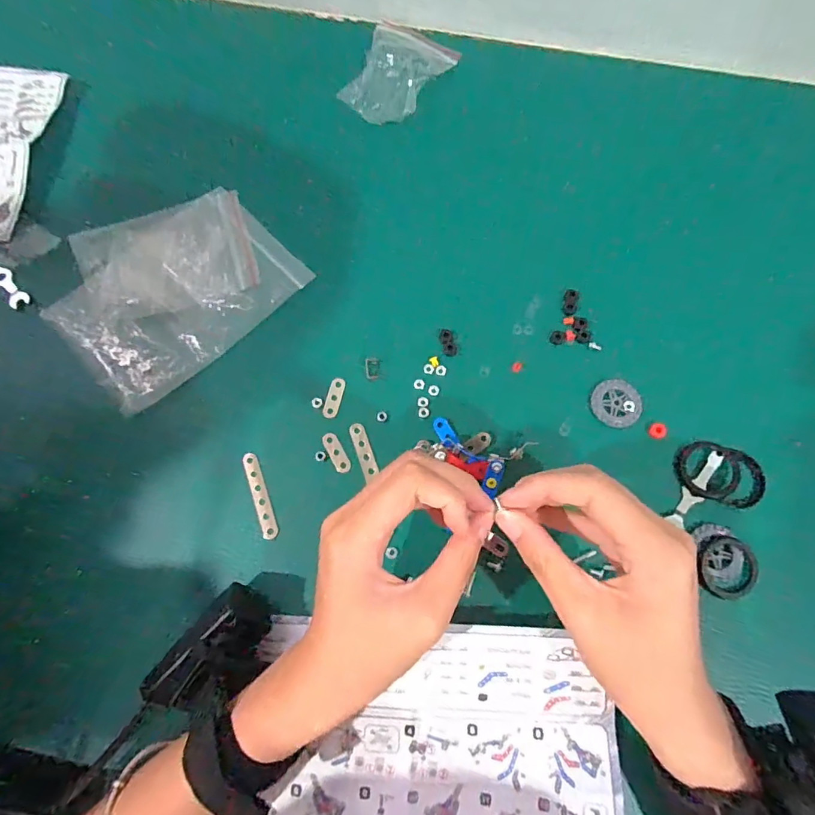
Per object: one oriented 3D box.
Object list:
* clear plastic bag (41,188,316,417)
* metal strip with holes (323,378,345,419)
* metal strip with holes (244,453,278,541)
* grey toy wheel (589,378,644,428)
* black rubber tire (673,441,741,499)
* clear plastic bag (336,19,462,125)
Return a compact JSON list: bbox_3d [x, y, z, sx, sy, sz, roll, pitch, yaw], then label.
[{"bbox_3d":[-0.175,-0.091,0.348,0.162,0.008,0.132,-41,78,-10],"label":"clear plastic bag"},{"bbox_3d":[-0.052,-0.006,0.332,0.010,0.004,0.029,13,75,4],"label":"metal strip with holes"},{"bbox_3d":[-0.098,0.059,0.316,0.010,0.004,0.058,-18,75,-5],"label":"metal strip with holes"},{"bbox_3d":[0.144,-0.003,0.326,0.033,0.006,0.032,0,74,0],"label":"grey toy wheel"},{"bbox_3d":[0.198,0.041,0.312,0.039,0.007,0.038,0,74,0],"label":"black rubber tire"},{"bbox_3d":[-0.006,-0.285,0.396,0.073,0.030,0.100,23,76,6],"label":"clear plastic bag"}]

